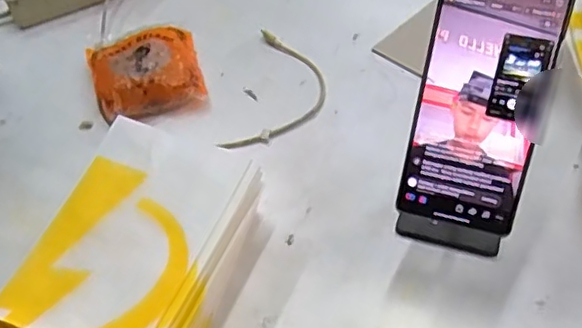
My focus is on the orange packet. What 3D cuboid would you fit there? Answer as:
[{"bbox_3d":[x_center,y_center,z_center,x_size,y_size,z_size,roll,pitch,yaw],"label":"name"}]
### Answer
[{"bbox_3d":[-0.144,-0.094,0.589,0.105,0.034,0.115,-18,52,-8],"label":"orange packet"}]

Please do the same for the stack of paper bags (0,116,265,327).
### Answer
[{"bbox_3d":[-0.108,0.071,0.427,0.127,0.077,0.185,15,55,17],"label":"stack of paper bags"}]

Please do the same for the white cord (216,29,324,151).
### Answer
[{"bbox_3d":[-0.008,-0.069,0.567,0.079,0.012,0.159,8,53,12],"label":"white cord"}]

